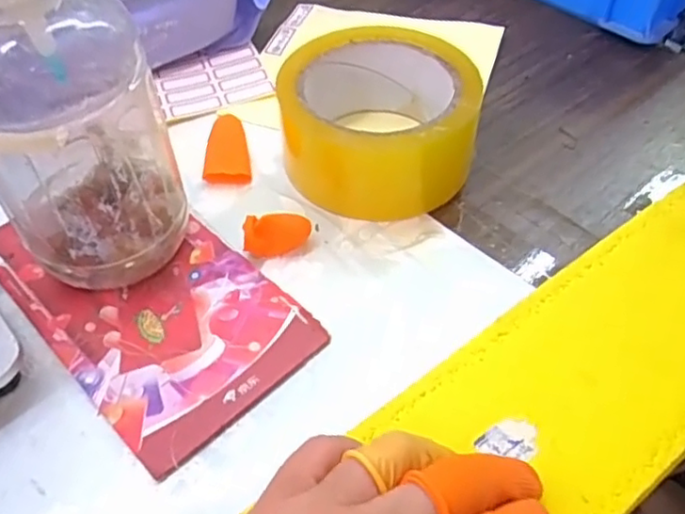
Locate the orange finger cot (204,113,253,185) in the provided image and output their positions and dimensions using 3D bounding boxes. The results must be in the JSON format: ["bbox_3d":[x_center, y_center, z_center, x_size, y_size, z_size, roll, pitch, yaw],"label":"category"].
[{"bbox_3d":[-0.065,-0.059,0.358,0.024,0.013,0.045,-7,51,-5],"label":"orange finger cot"}]

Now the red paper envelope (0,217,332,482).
[{"bbox_3d":[-0.093,0.017,0.302,0.092,0.004,0.158,-37,60,-25],"label":"red paper envelope"}]

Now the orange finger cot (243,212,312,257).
[{"bbox_3d":[-0.031,-0.010,0.314,0.031,0.019,0.017,-3,51,-2],"label":"orange finger cot"}]

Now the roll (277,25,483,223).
[{"bbox_3d":[0.018,-0.075,0.346,0.099,0.050,0.098,0,51,0],"label":"roll"}]

